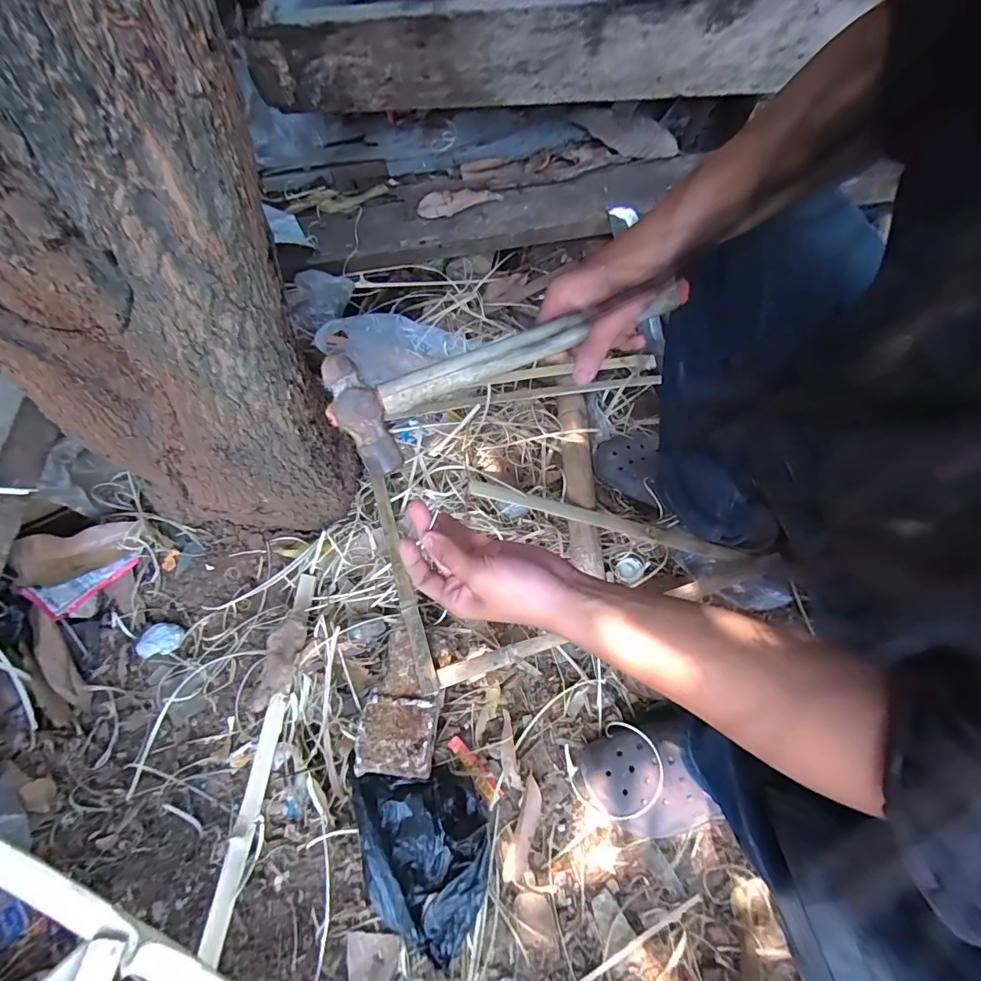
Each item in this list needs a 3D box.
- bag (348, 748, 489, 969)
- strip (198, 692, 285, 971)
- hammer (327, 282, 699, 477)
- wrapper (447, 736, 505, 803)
[{"bbox_3d":[-0.076,0.405,0.528,0.149,0.055,0.205,-13,68,-3],"label":"bag"},{"bbox_3d":[-0.298,0.427,0.548,0.027,0.010,0.342,7,69,5],"label":"strip"},{"bbox_3d":[0.011,-0.105,0.380,0.280,0.032,0.089,-22,104,-4],"label":"hammer"},{"bbox_3d":[-0.020,0.349,0.586,0.021,0.009,0.087,-41,73,-13],"label":"wrapper"}]

